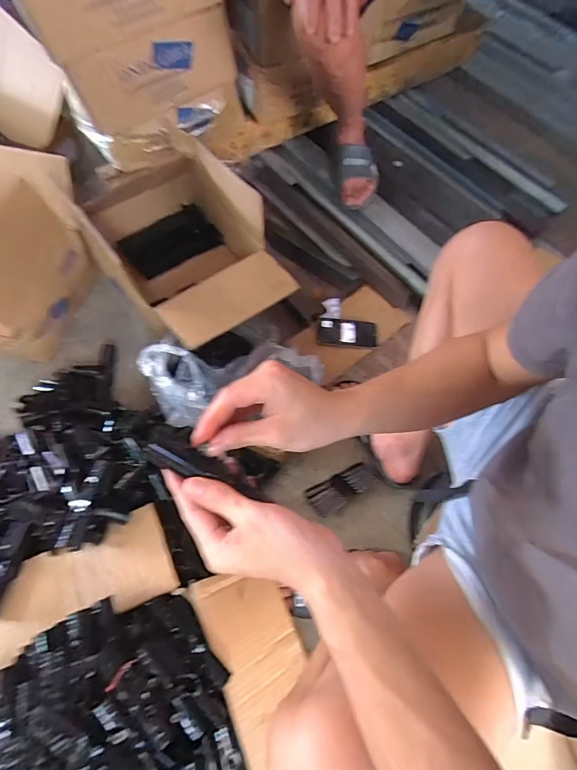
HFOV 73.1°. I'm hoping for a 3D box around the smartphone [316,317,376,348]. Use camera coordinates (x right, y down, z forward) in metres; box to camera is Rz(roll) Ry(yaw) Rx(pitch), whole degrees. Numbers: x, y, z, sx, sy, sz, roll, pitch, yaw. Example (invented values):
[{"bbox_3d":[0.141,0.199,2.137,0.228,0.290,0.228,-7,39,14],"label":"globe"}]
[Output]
[{"bbox_3d":[0.138,-0.125,0.916,0.138,0.005,0.076,4,65,-1],"label":"smartphone"}]

